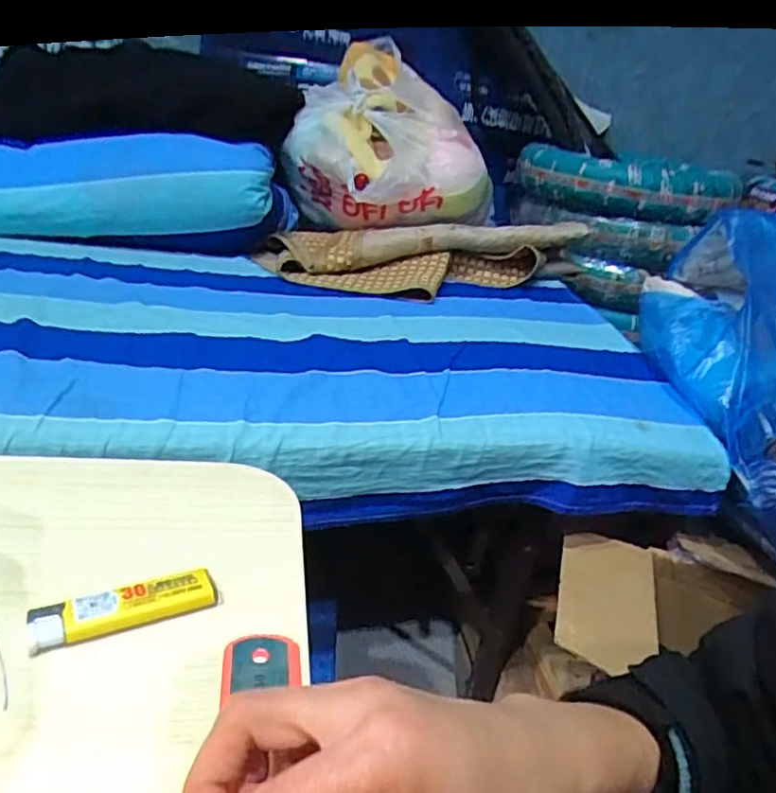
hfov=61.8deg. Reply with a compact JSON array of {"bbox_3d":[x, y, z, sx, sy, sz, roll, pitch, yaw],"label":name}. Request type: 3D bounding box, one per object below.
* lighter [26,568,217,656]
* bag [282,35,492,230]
[{"bbox_3d":[-0.124,0.100,0.307,0.081,0.012,0.021,-8,29,-29],"label":"lighter"},{"bbox_3d":[0.014,-0.423,1.078,0.308,0.267,0.230,13,26,11],"label":"bag"}]

